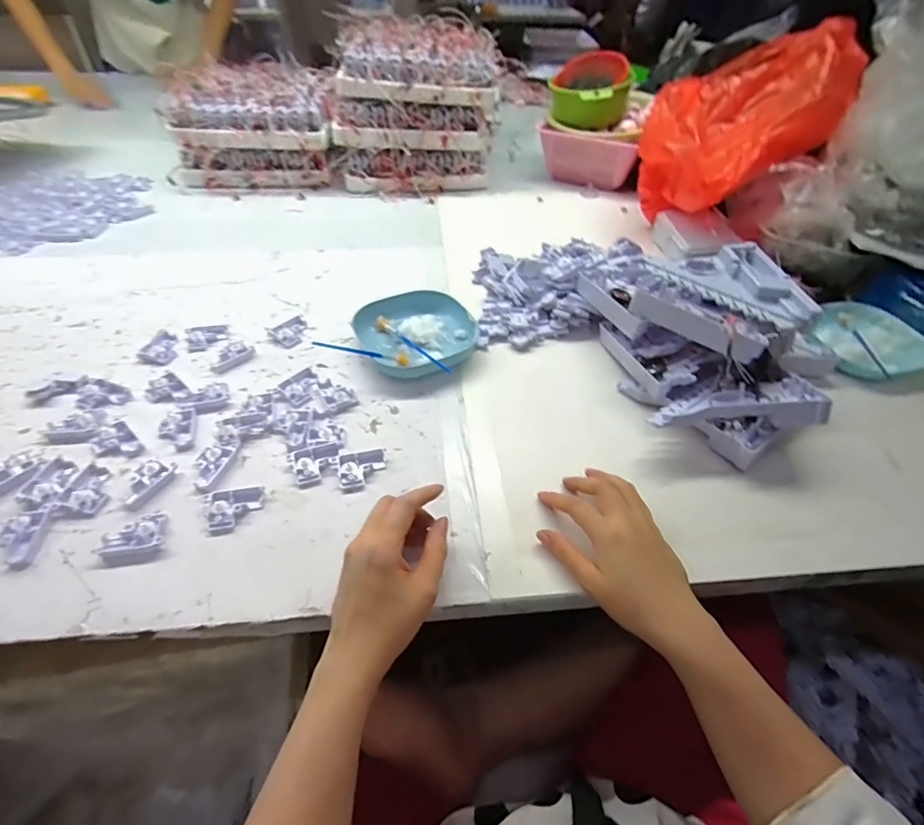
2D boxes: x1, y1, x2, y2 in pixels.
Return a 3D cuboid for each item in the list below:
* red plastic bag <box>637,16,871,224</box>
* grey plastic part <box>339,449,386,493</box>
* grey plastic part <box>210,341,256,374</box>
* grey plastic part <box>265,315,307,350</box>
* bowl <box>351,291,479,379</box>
[{"bbox_3d":[0.429,-0.445,0.724,0.240,0.209,0.321,27,52,22],"label":"red plastic bag"},{"bbox_3d":[-0.095,0.054,0.454,0.045,0.012,0.035,-10,49,-11],"label":"grey plastic part"},{"bbox_3d":[-0.277,-0.068,0.564,0.028,0.011,0.054,37,56,27],"label":"grey plastic part"},{"bbox_3d":[-0.216,-0.104,0.600,0.040,0.014,0.052,32,54,24],"label":"grey plastic part"},{"bbox_3d":[-0.058,-0.101,0.591,0.135,0.030,0.136,1,48,-1],"label":"bowl"}]

